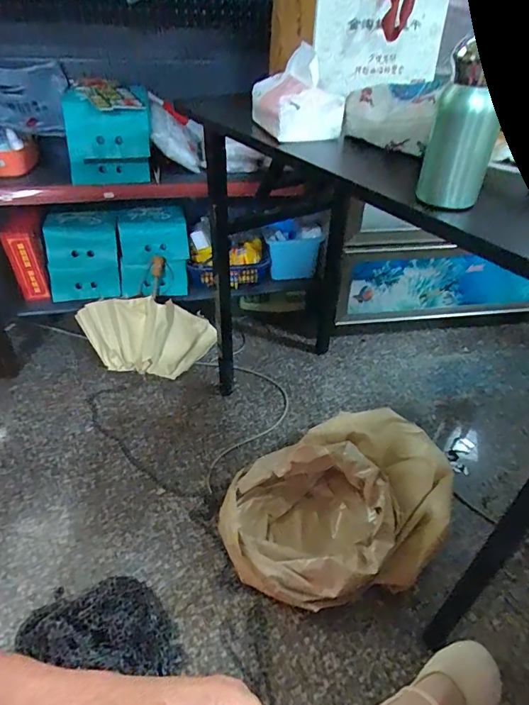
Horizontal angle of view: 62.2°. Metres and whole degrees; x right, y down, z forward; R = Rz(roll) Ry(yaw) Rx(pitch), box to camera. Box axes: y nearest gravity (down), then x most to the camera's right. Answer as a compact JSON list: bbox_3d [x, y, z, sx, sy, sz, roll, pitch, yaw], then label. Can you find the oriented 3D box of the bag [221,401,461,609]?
[{"bbox_3d":[0.150,0.312,0.917,0.477,0.152,0.354,-16,42,-19],"label":"bag"}]

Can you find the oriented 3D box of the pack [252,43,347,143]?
[{"bbox_3d":[0.038,-0.348,0.591,0.092,0.087,0.116,-15,42,-18],"label":"pack"}]

